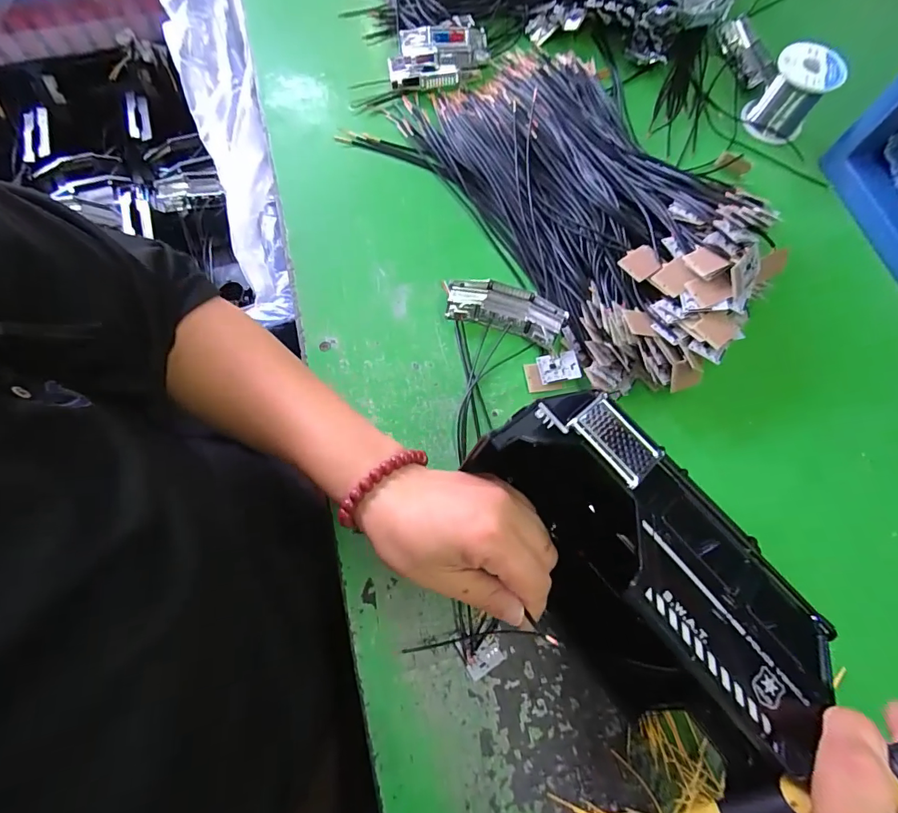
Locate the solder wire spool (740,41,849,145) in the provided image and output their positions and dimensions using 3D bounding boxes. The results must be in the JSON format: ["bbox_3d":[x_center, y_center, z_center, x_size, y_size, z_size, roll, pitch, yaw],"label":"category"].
[{"bbox_3d":[0.347,-0.317,0.457,0.061,0.060,0.054,36,74,10],"label":"solder wire spool"}]

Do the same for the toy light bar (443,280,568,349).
[{"bbox_3d":[0.048,-0.082,0.384,0.096,0.022,0.037,16,72,4],"label":"toy light bar"}]

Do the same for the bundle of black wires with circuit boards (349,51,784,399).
[{"bbox_3d":[0.126,-0.208,0.407,0.255,0.065,0.385,-34,76,-12],"label":"bundle of black wires with circuit boards"}]

